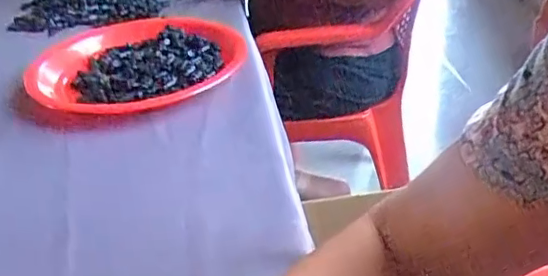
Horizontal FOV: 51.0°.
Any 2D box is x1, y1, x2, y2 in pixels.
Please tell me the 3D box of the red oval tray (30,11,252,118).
[{"bbox_3d":[-0.162,-0.105,0.704,0.235,0.024,0.250,-1,32,7],"label":"red oval tray"}]

